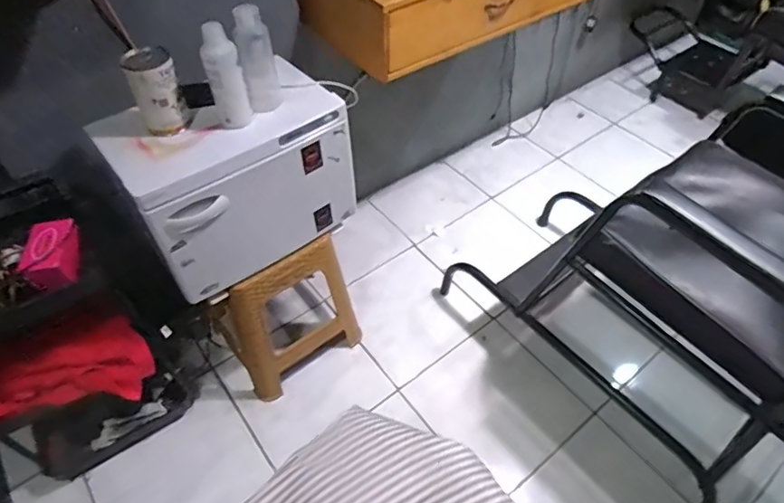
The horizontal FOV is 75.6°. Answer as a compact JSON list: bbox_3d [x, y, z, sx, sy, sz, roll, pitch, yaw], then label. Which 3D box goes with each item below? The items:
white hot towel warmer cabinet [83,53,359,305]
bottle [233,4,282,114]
[{"bbox_3d":[-0.325,-0.169,1.106,0.451,0.323,0.239,-31,57,-23],"label":"white hot towel warmer cabinet"},{"bbox_3d":[-0.258,-0.365,0.980,0.059,0.190,0.074,-6,51,-5],"label":"bottle"}]

